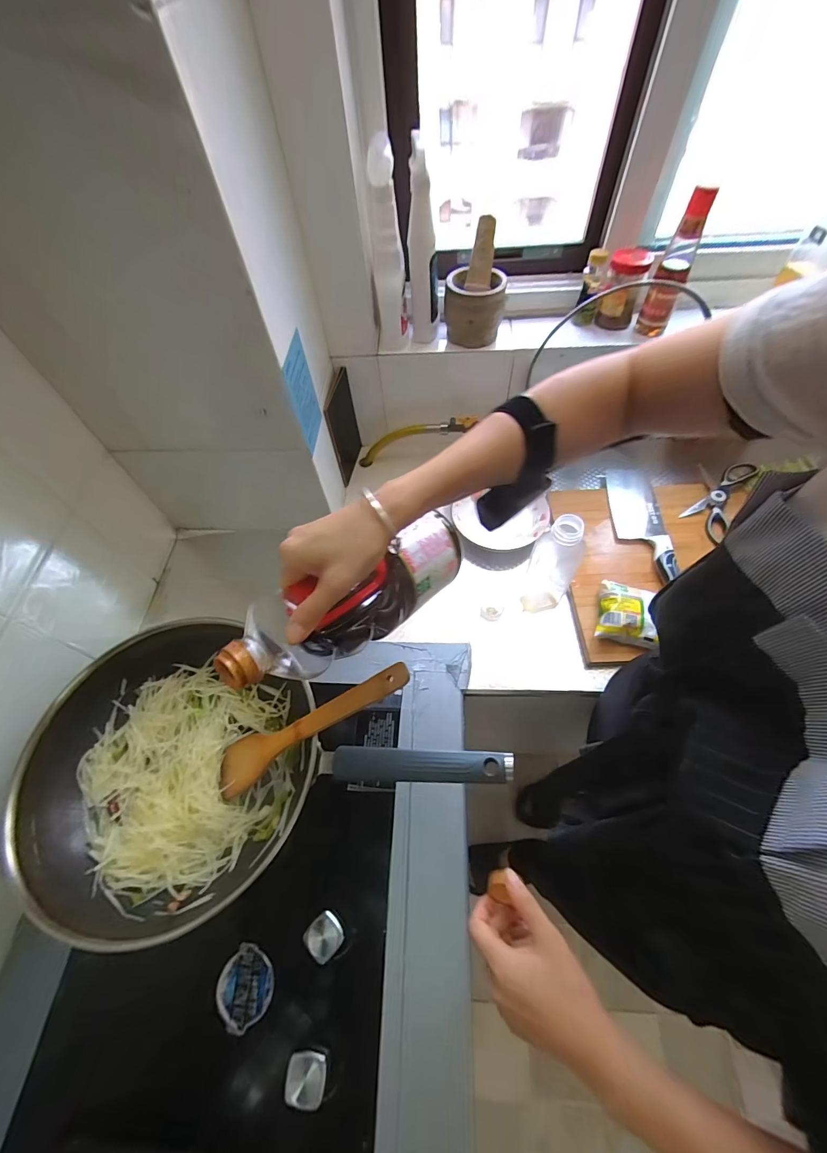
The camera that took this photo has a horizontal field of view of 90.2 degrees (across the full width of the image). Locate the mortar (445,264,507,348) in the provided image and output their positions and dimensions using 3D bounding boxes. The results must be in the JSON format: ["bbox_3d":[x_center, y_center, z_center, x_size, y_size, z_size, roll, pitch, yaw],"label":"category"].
[{"bbox_3d":[0.104,-0.460,0.710,0.098,0.096,0.085,9,60,8],"label":"mortar"}]

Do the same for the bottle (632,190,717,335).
[{"bbox_3d":[0.415,-0.490,0.654,0.048,0.192,0.051,25,63,17],"label":"bottle"}]

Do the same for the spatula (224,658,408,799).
[{"bbox_3d":[-0.123,0.171,0.467,0.283,0.013,0.056,-33,58,18],"label":"spatula"}]

